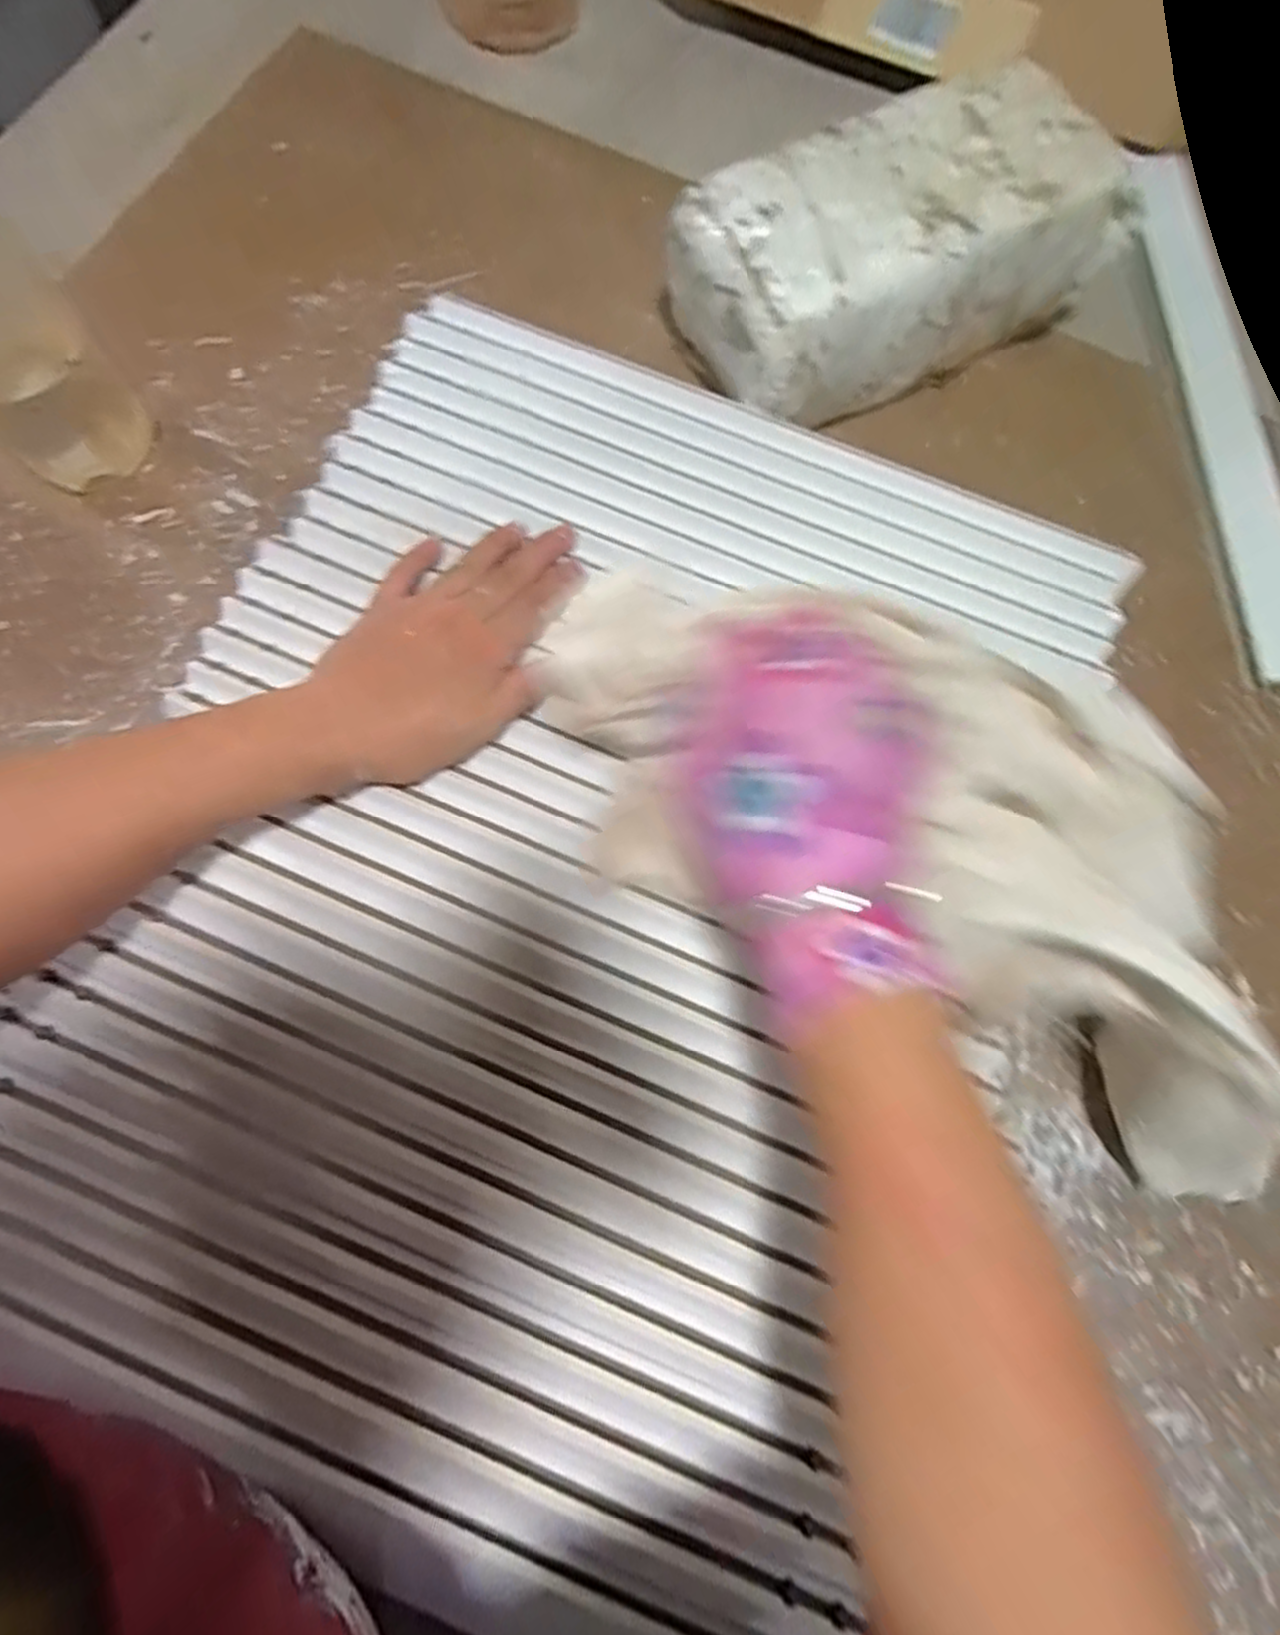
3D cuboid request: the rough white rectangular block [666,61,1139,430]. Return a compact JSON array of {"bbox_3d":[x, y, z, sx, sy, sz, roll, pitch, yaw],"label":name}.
[{"bbox_3d":[0.144,-0.321,0.440,0.232,0.112,0.121,-28,78,-9],"label":"rough white rectangular block"}]

